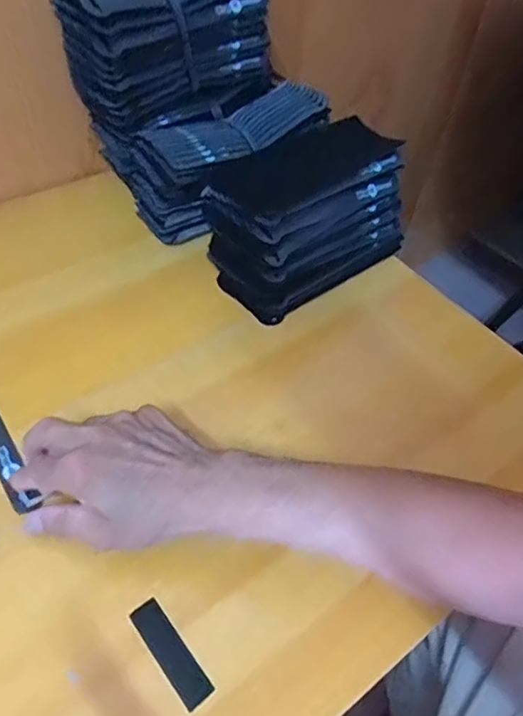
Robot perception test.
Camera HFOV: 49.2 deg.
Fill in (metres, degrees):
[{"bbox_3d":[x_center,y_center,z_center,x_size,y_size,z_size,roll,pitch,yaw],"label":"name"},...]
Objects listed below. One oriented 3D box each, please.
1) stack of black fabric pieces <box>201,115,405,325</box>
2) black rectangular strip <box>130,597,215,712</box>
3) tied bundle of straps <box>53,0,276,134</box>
[{"bbox_3d":[0.048,-0.143,0.563,0.115,0.118,0.202,39,56,23],"label":"stack of black fabric pieces"},{"bbox_3d":[-0.057,0.184,0.357,0.020,0.004,0.068,-30,59,-27],"label":"black rectangular strip"},{"bbox_3d":[-0.085,-0.317,0.564,0.200,0.123,0.077,-25,57,-25],"label":"tied bundle of straps"}]

